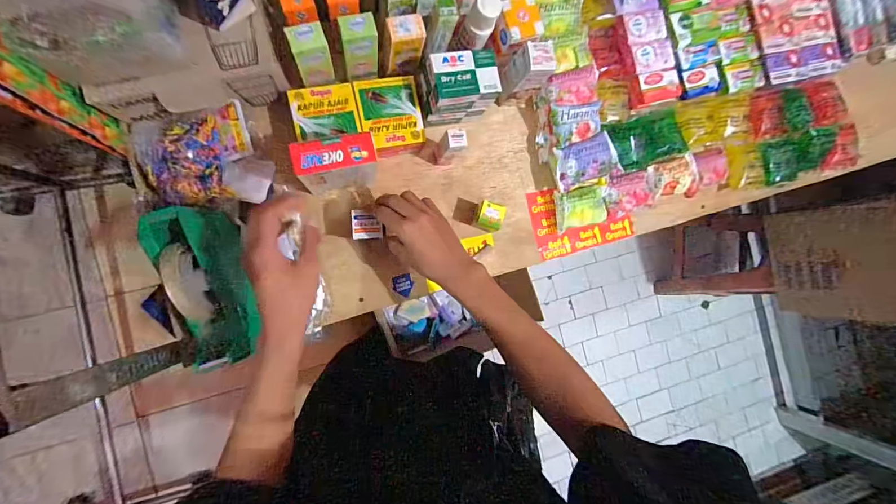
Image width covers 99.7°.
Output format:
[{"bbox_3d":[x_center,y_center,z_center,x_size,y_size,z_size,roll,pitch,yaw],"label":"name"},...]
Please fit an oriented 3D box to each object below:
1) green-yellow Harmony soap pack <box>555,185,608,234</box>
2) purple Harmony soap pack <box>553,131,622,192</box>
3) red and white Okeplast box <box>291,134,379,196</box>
[{"bbox_3d":[0.219,-0.072,0.617,0.091,0.027,0.063,-13,92,-10],"label":"green-yellow Harmony soap pack"},{"bbox_3d":[0.215,-0.142,0.598,0.099,0.031,0.066,-20,93,-10],"label":"purple Harmony soap pack"},{"bbox_3d":[-0.139,-0.112,0.497,0.088,0.145,0.039,-13,92,-10],"label":"red and white Okeplast box"}]

